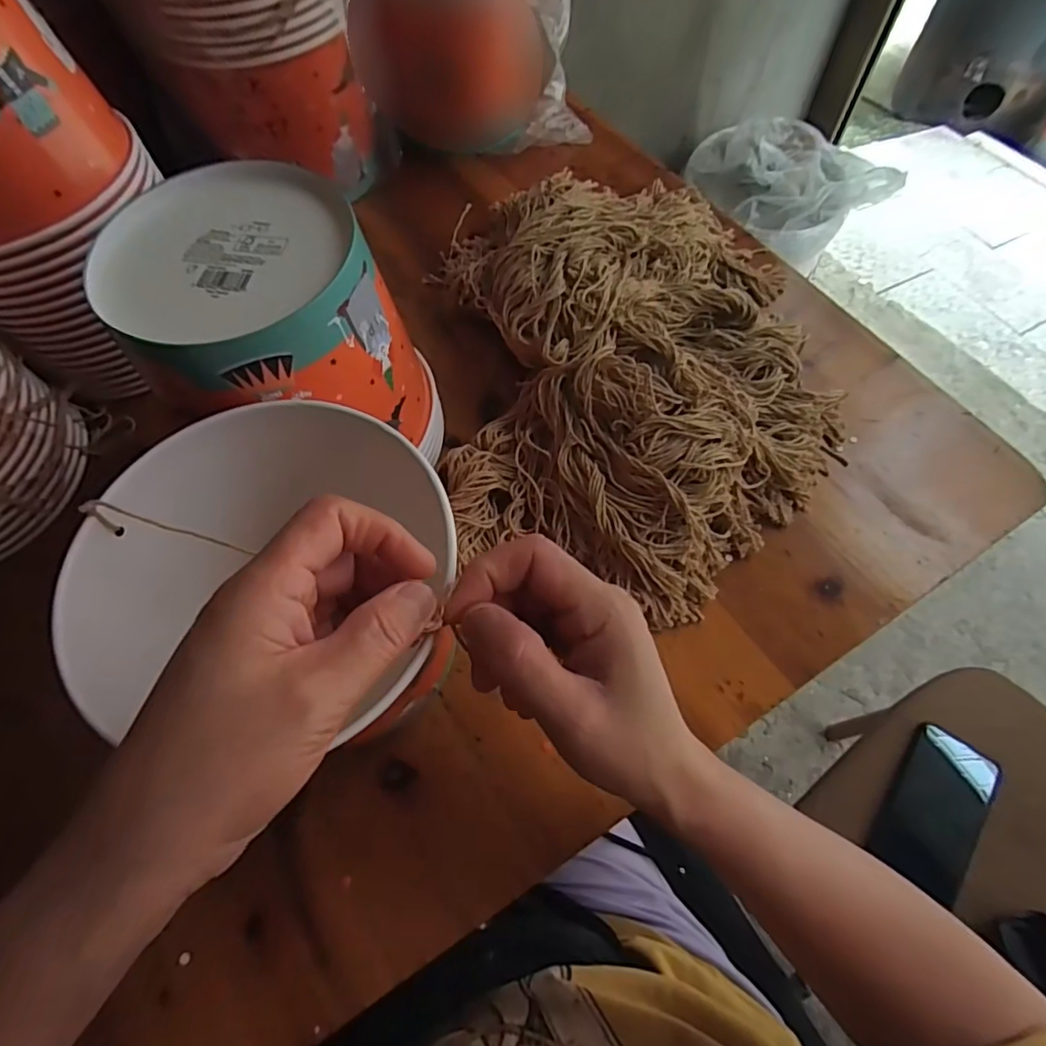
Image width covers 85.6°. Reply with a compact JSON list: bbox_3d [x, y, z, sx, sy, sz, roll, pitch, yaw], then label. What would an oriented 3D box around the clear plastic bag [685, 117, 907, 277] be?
[{"bbox_3d":[0.467,-0.588,1.036,0.346,0.196,0.195,20,66,10],"label":"clear plastic bag"}]

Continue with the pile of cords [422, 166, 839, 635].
[{"bbox_3d":[0.085,-0.116,0.404,0.282,0.069,0.355,-4,64,-2],"label":"pile of cords"}]

